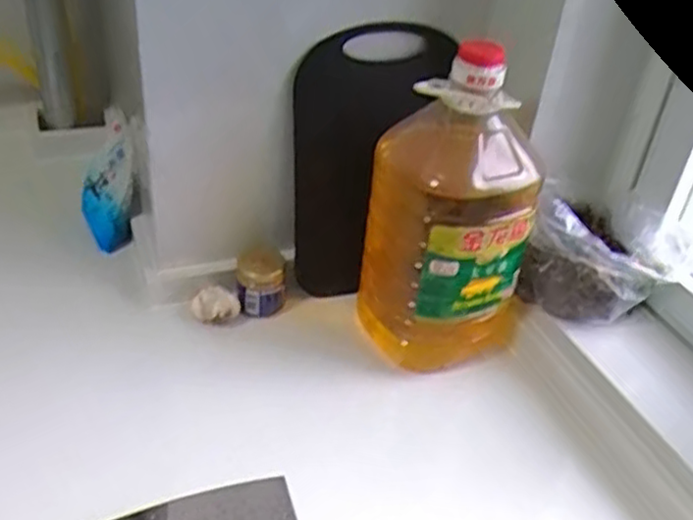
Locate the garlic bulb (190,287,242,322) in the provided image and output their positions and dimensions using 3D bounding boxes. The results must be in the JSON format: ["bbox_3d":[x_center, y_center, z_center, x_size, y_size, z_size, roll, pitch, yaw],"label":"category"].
[{"bbox_3d":[-0.150,0.051,0.822,0.052,0.036,0.034,-9,38,-19],"label":"garlic bulb"}]

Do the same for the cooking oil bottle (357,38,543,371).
[{"bbox_3d":[0.115,-0.042,0.746,0.148,0.331,0.123,-11,39,-22],"label":"cooking oil bottle"}]

